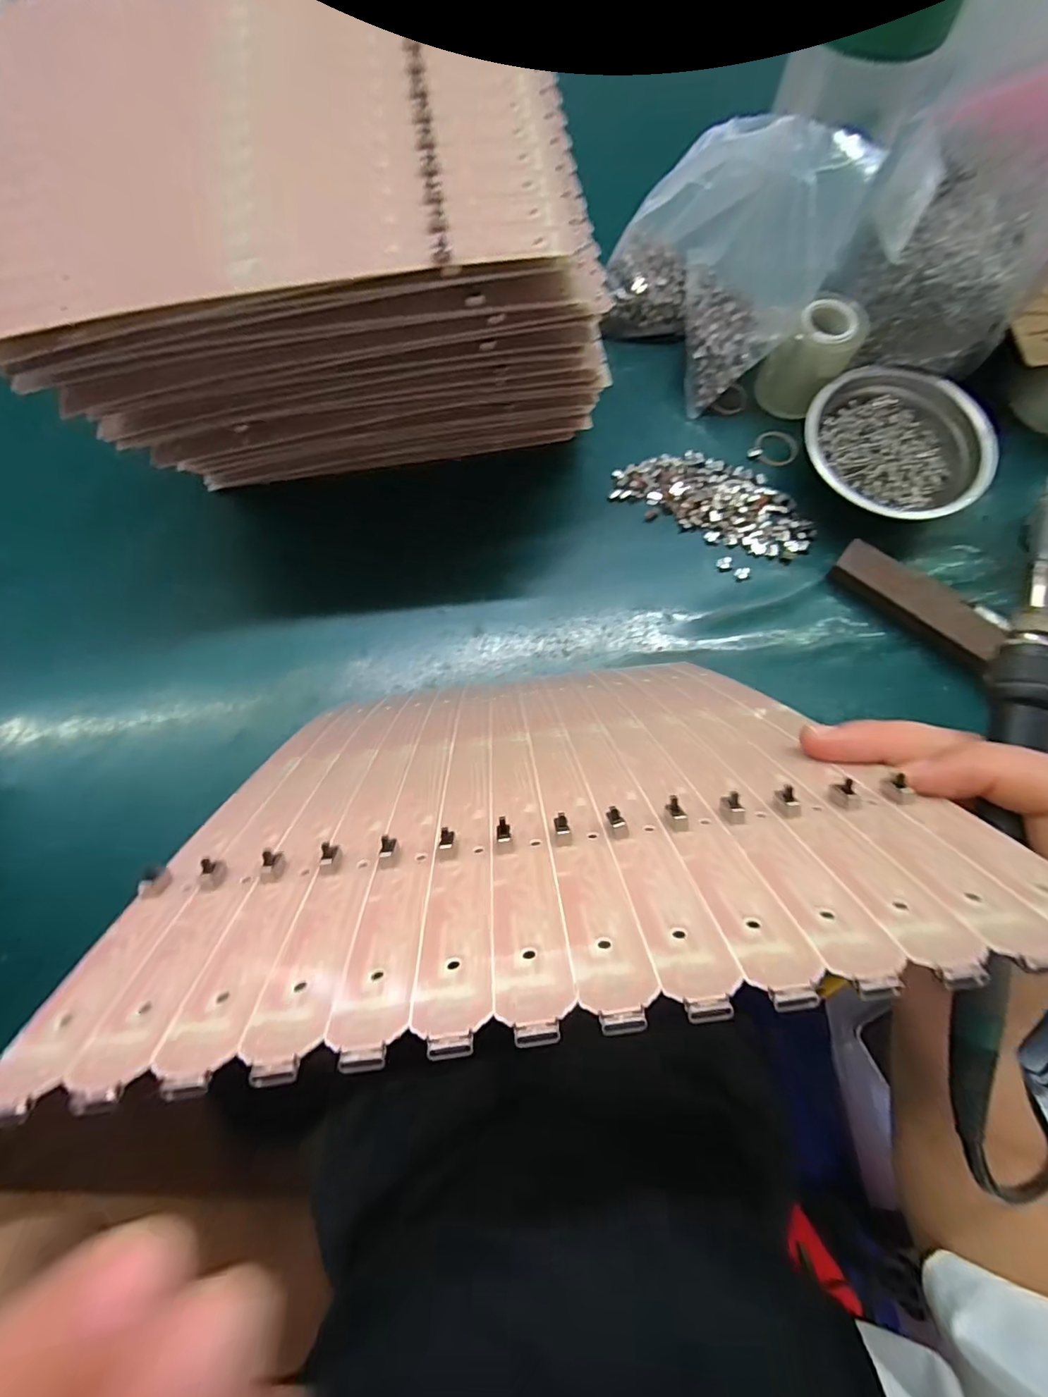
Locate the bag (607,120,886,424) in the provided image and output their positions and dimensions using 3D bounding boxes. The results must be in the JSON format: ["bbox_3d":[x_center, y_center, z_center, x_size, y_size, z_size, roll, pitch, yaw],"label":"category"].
[{"bbox_3d":[0.131,-0.316,0.394,0.078,0.137,0.157,-42,77,-10],"label":"bag"}]

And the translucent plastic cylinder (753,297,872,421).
[{"bbox_3d":[0.218,-0.260,0.420,0.053,0.066,0.051,36,78,11],"label":"translucent plastic cylinder"}]

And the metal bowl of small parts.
[{"bbox_3d":[0.276,-0.189,0.411,0.128,0.038,0.117,0,74,1],"label":"metal bowl of small parts"}]

